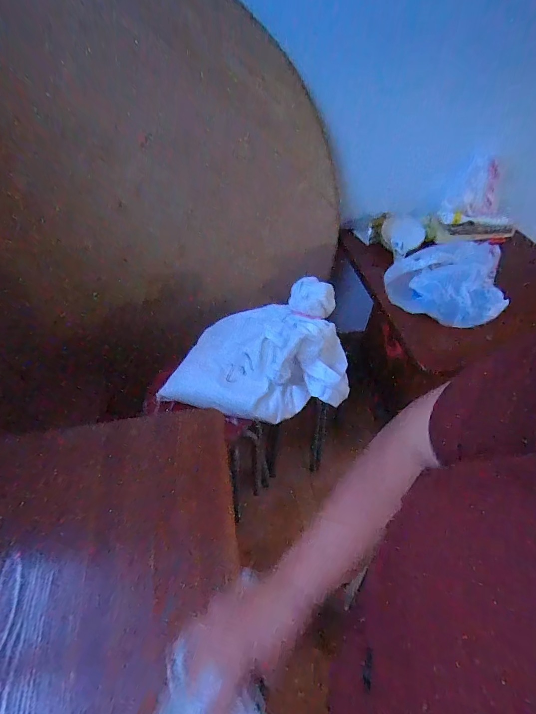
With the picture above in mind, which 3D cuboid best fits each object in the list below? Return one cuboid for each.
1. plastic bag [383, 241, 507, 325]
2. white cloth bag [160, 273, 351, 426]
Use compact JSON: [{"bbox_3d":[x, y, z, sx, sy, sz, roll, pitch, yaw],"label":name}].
[{"bbox_3d":[0.448,-0.186,0.886,0.279,0.140,0.164,-4,49,-6],"label":"plastic bag"},{"bbox_3d":[-0.024,-0.016,0.812,0.398,0.226,0.239,10,49,6],"label":"white cloth bag"}]

